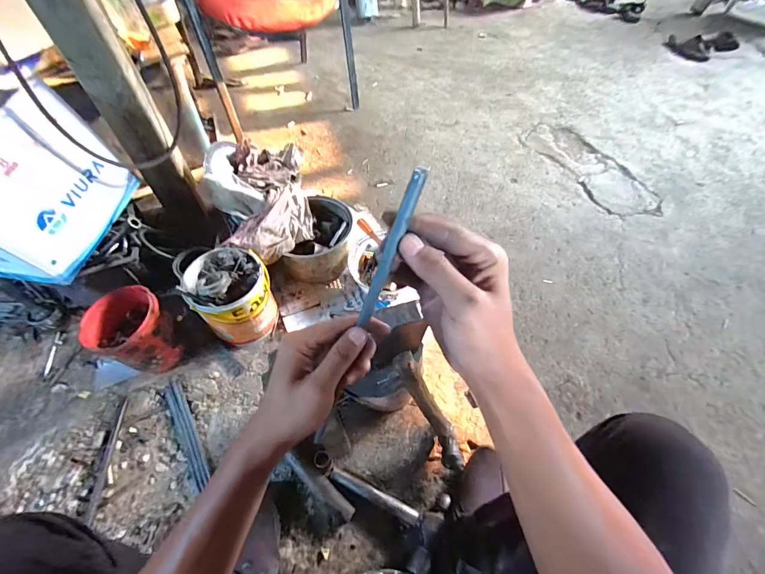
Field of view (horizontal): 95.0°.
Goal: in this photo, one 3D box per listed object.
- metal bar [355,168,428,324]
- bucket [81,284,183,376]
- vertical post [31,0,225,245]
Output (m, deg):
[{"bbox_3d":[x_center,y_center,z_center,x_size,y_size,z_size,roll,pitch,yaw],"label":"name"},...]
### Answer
[{"bbox_3d":[0.004,-0.020,0.243,0.007,0.132,0.009,-22,56,-41],"label":"metal bar"},{"bbox_3d":[-0.581,0.111,0.835,0.155,0.173,0.151,1,55,-1],"label":"bucket"},{"bbox_3d":[-0.597,-0.411,0.817,0.128,0.814,0.078,-31,61,-21],"label":"vertical post"}]

